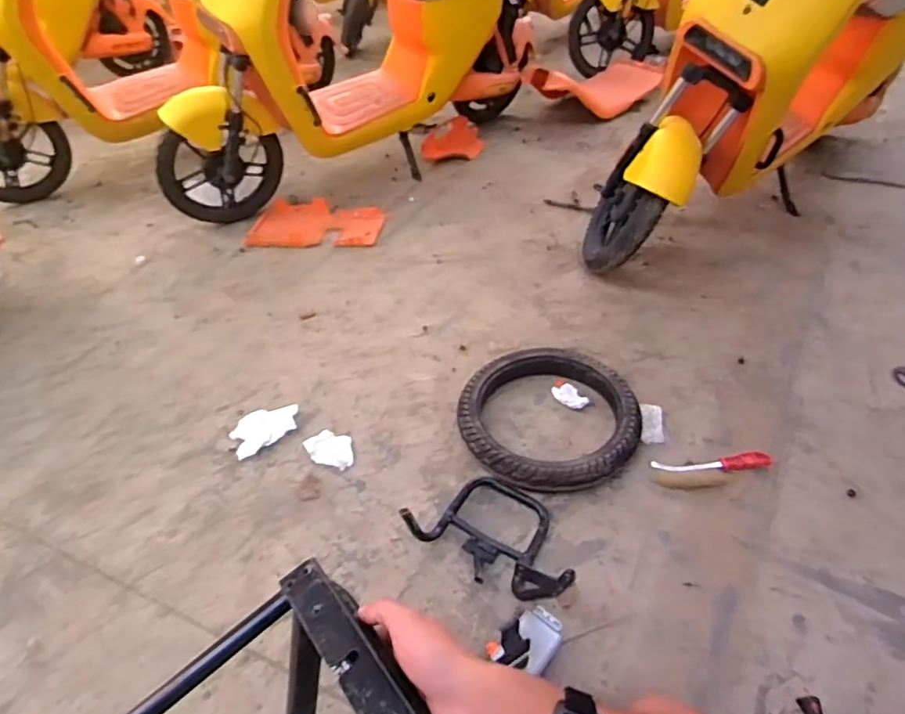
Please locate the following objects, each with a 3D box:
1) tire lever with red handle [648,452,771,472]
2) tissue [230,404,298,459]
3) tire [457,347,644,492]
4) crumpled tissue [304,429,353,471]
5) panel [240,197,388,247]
[{"bbox_3d":[0.494,0.205,1.115,0.218,0.019,0.036,-3,43,-3],"label":"tire lever with red handle"},{"bbox_3d":[-0.387,0.143,1.213,0.137,0.037,0.093,-20,47,-20],"label":"tissue"},{"bbox_3d":[0.191,0.124,1.184,0.345,0.072,0.329,0,43,0],"label":"tire"},{"bbox_3d":[-0.248,0.185,1.186,0.106,0.026,0.068,12,45,13],"label":"crumpled tissue"},{"bbox_3d":[-0.417,-0.424,1.837,0.401,0.021,0.245,4,44,5],"label":"panel"}]

